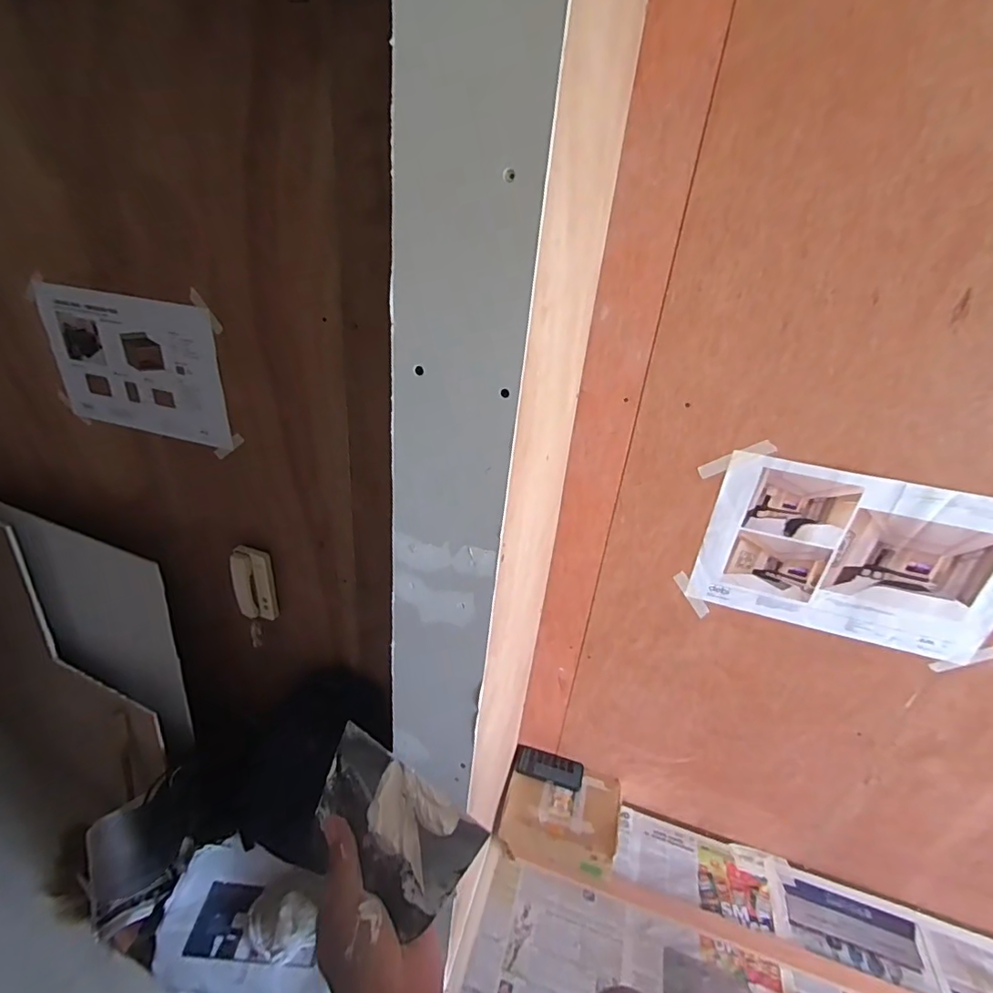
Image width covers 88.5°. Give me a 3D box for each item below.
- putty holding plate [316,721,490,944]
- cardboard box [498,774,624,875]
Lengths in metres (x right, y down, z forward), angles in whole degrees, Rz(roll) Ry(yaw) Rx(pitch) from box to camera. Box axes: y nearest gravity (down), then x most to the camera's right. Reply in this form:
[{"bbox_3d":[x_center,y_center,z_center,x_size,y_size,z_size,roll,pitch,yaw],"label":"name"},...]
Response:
[{"bbox_3d":[-0.085,0.247,0.393,0.142,0.083,0.023,27,-3,34],"label":"putty holding plate"},{"bbox_3d":[0.156,0.779,1.254,0.265,0.088,0.217,13,31,10],"label":"cardboard box"}]

